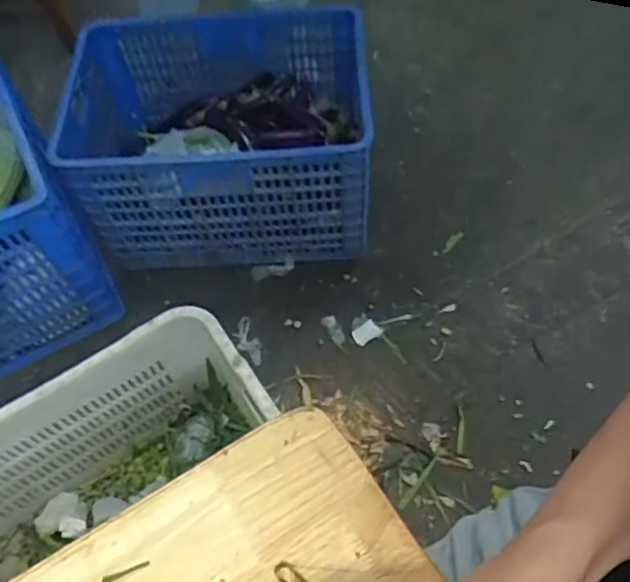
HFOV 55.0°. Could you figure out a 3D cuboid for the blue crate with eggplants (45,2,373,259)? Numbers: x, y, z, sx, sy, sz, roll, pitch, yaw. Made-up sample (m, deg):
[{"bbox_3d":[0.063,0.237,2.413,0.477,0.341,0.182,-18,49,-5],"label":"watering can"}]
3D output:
[{"bbox_3d":[-0.188,-0.368,1.364,0.586,0.354,0.495,-4,60,2],"label":"blue crate with eggplants"}]

